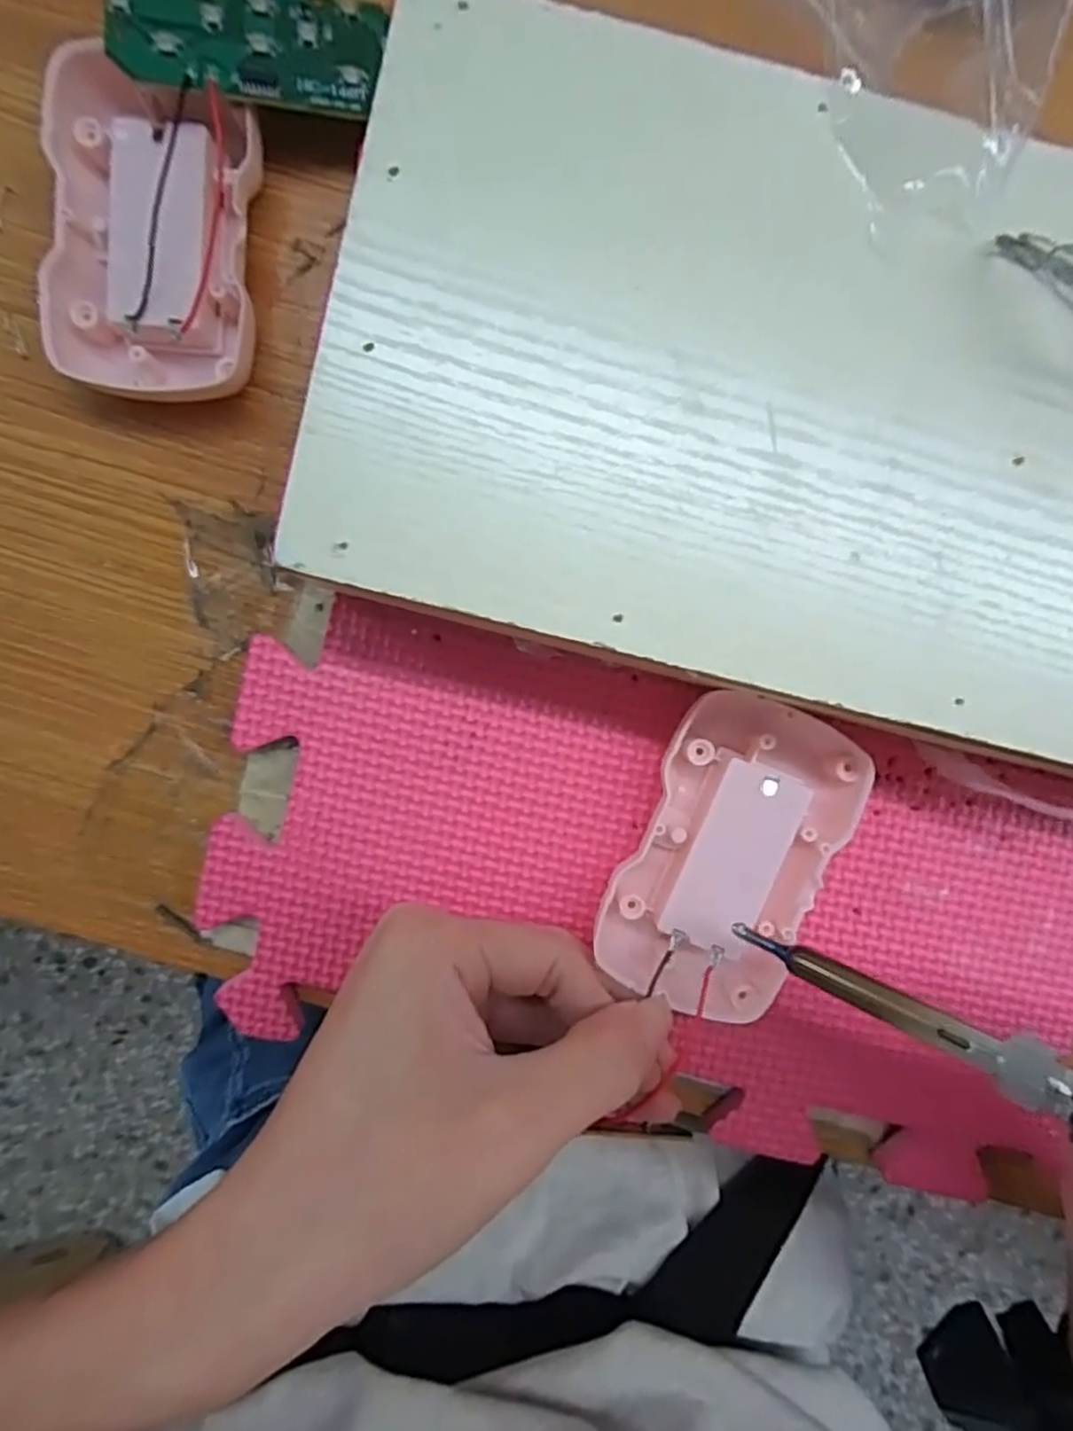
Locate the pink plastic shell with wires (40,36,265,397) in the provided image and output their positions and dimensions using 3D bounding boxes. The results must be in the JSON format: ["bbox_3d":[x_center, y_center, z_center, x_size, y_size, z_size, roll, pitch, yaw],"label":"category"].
[{"bbox_3d":[-0.105,-0.133,0.189,0.054,0.023,0.080,5,93,-1],"label":"pink plastic shell with wires"}]

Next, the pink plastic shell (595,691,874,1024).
[{"bbox_3d":[0.057,0.040,0.195,0.049,0.015,0.088,25,93,-2],"label":"pink plastic shell"}]

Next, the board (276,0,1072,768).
[{"bbox_3d":[0.085,-0.066,0.154,0.260,0.005,0.130,14,93,-1],"label":"board"}]

